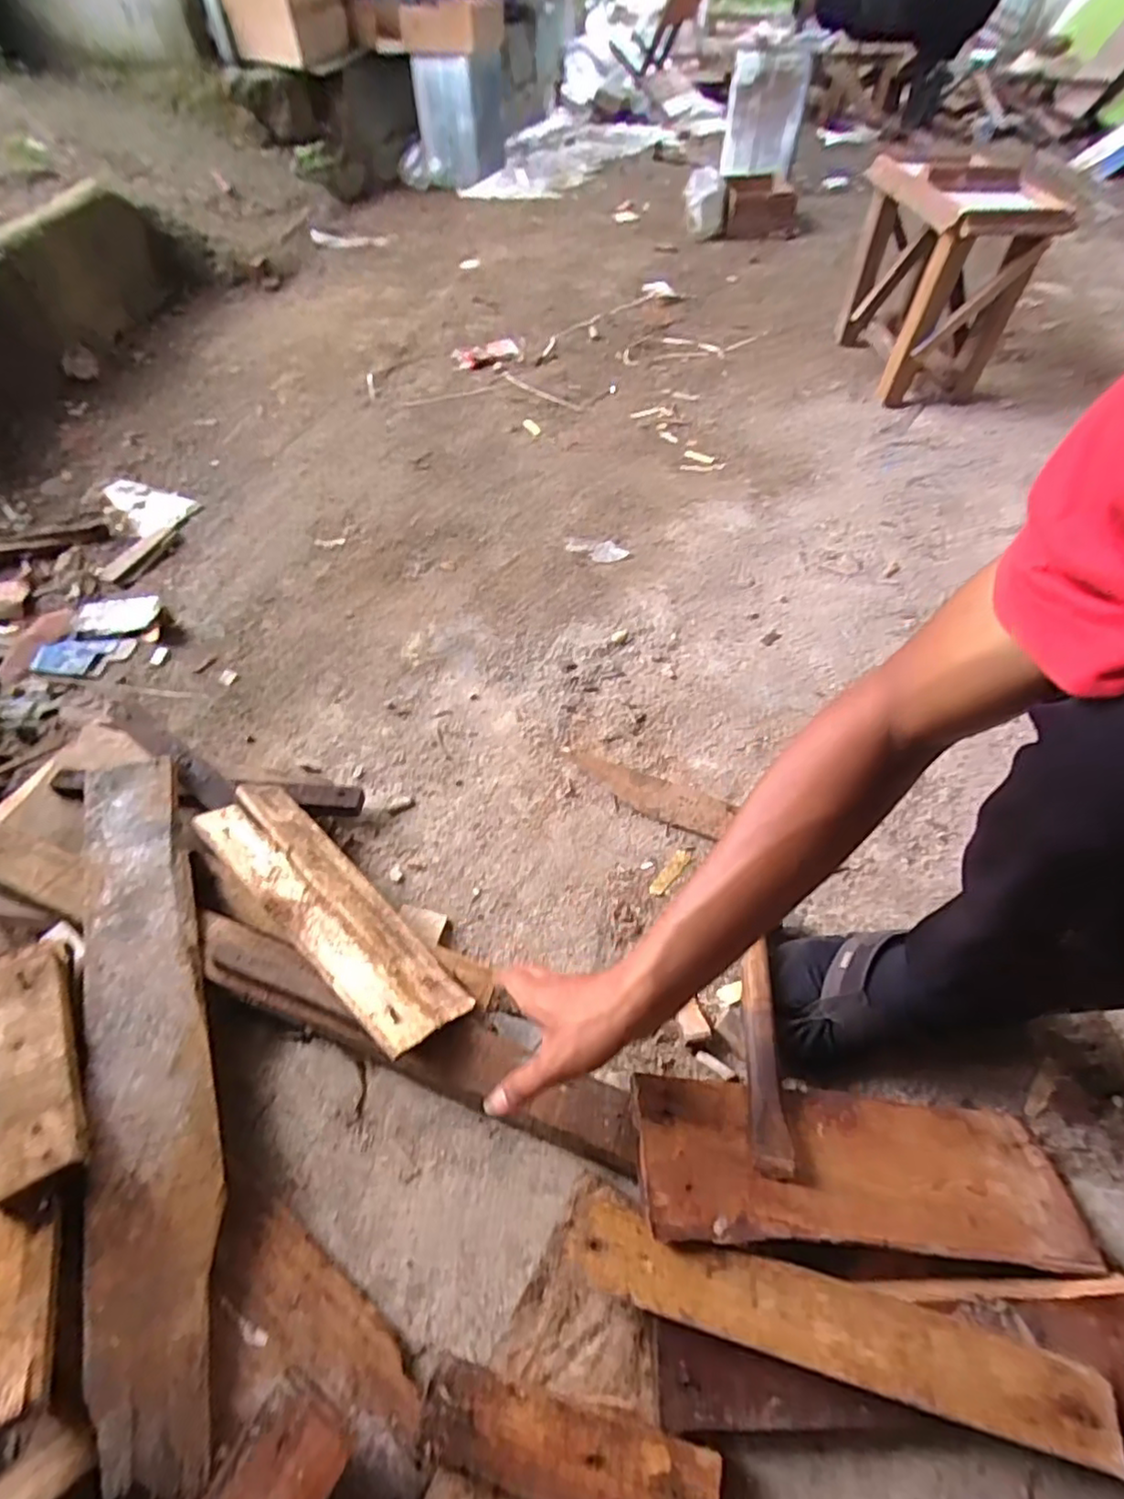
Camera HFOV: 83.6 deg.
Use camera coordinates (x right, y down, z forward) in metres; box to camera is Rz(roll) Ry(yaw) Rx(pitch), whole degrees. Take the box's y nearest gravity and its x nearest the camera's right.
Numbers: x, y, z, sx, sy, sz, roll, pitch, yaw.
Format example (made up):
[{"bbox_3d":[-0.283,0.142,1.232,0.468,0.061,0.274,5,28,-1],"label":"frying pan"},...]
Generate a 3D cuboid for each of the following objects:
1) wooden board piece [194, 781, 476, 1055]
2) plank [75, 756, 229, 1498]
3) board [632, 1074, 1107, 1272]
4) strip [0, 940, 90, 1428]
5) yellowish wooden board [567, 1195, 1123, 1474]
[{"bbox_3d":[-0.216,0.136,0.573,0.329,0.018,0.089,34,32,28],"label":"wooden board piece"},{"bbox_3d":[-0.330,0.211,0.498,0.084,0.019,0.531,-21,55,-13],"label":"plank"},{"bbox_3d":[0.209,0.294,0.447,0.310,0.010,0.101,8,33,-4],"label":"board"},{"bbox_3d":[-0.364,0.264,0.431,0.064,0.036,0.295,-20,56,-17],"label":"strip"},{"bbox_3d":[0.158,0.343,0.377,0.308,0.016,0.046,11,55,10],"label":"yellowish wooden board"}]

